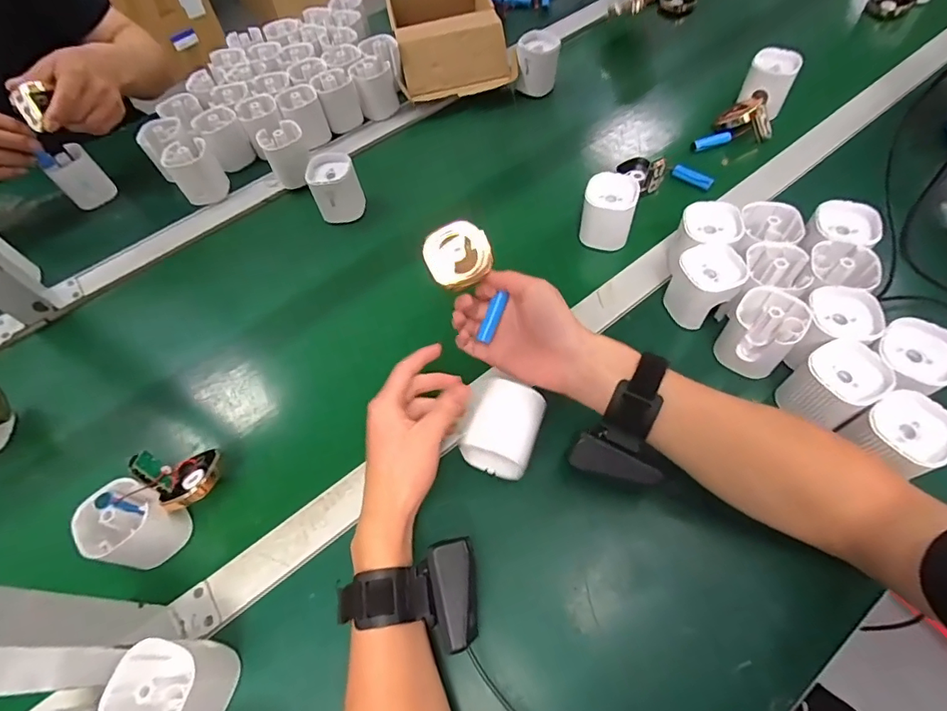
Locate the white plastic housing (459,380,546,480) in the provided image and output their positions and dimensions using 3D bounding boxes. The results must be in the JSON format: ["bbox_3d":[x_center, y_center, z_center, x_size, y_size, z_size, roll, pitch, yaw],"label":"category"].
[{"bbox_3d":[0.027,0.061,0.408,0.052,0.054,0.066,17,59,15],"label":"white plastic housing"}]

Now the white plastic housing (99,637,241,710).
[{"bbox_3d":[-0.206,0.230,0.333,0.060,0.061,0.057,5,57,8],"label":"white plastic housing"}]

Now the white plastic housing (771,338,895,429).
[{"bbox_3d":[0.300,0.026,0.401,0.052,0.060,0.056,-24,58,-11],"label":"white plastic housing"}]

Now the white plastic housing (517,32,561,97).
[{"bbox_3d":[0.096,-0.436,0.713,0.059,0.064,0.055,2,57,6],"label":"white plastic housing"}]

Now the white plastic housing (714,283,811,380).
[{"bbox_3d":[0.260,-0.021,0.433,0.055,0.063,0.052,32,65,23],"label":"white plastic housing"}]

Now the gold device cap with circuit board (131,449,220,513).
[{"bbox_3d":[-0.248,0.097,0.409,0.051,0.040,0.053,-2,56,3],"label":"gold device cap with circuit board"}]

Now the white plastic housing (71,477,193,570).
[{"bbox_3d":[-0.283,0.142,0.399,0.054,0.061,0.056,-2,56,3],"label":"white plastic housing"}]

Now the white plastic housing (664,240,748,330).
[{"bbox_3d":[0.223,-0.068,0.469,0.057,0.063,0.058,-19,57,-8],"label":"white plastic housing"}]

